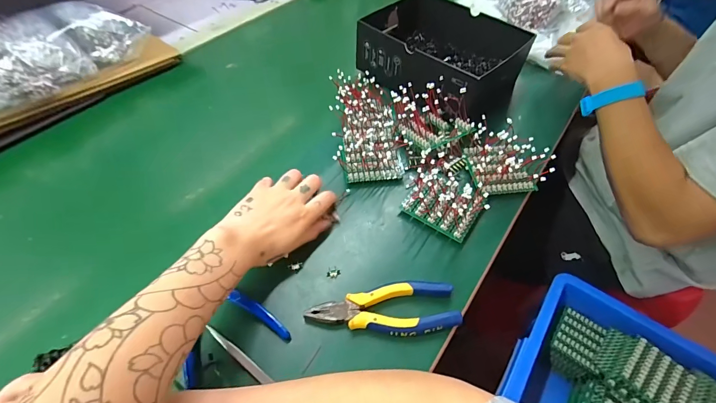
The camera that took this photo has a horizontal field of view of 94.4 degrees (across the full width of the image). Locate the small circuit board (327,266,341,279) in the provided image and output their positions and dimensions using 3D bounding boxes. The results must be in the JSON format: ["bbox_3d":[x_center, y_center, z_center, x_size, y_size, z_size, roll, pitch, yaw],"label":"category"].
[{"bbox_3d":[-0.028,0.080,0.379,0.016,0.004,0.014,-11,53,-9],"label":"small circuit board"}]

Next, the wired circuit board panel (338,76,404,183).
[{"bbox_3d":[0.015,-0.117,0.473,0.087,0.059,0.174,-4,66,-4],"label":"wired circuit board panel"}]

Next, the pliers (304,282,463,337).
[{"bbox_3d":[0.026,0.117,0.346,0.152,0.018,0.051,-7,53,-6],"label":"pliers"}]

